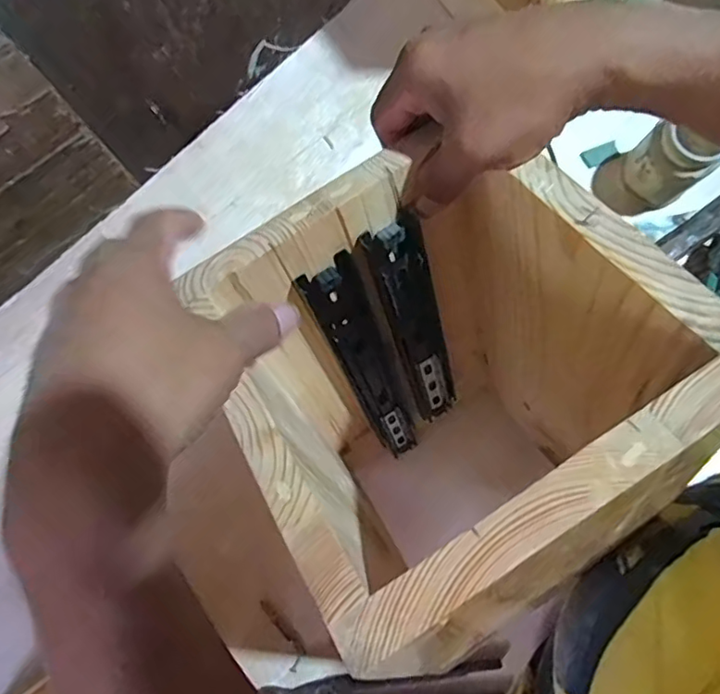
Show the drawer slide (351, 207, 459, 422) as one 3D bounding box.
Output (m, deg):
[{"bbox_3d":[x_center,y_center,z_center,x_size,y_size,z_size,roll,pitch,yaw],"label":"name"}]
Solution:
[{"bbox_3d":[0.044,-0.003,0.421,0.039,0.251,0.012,-37,59,-6],"label":"drawer slide"}]

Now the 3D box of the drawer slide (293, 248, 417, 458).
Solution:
[{"bbox_3d":[0.012,0.025,0.430,0.036,0.271,0.012,-33,57,-6],"label":"drawer slide"}]

